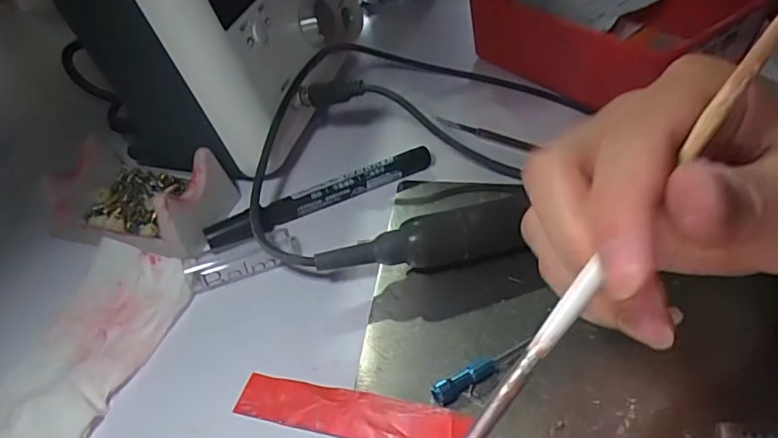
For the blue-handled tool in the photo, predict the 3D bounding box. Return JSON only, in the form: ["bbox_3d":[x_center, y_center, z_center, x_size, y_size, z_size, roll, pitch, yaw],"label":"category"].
[{"bbox_3d":[0.043,0.067,0.253,0.054,0.010,0.008,-23,46,-19],"label":"blue-handled tool"}]

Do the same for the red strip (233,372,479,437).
[{"bbox_3d":[-0.015,0.085,0.244,0.107,0.004,0.022,5,51,15],"label":"red strip"}]

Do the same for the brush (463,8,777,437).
[{"bbox_3d":[0.065,0.003,0.152,0.009,0.005,0.184,37,89,35],"label":"brush"}]

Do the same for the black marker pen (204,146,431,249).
[{"bbox_3d":[-0.038,-0.014,0.344,0.145,0.014,0.016,-22,46,-18],"label":"black marker pen"}]

